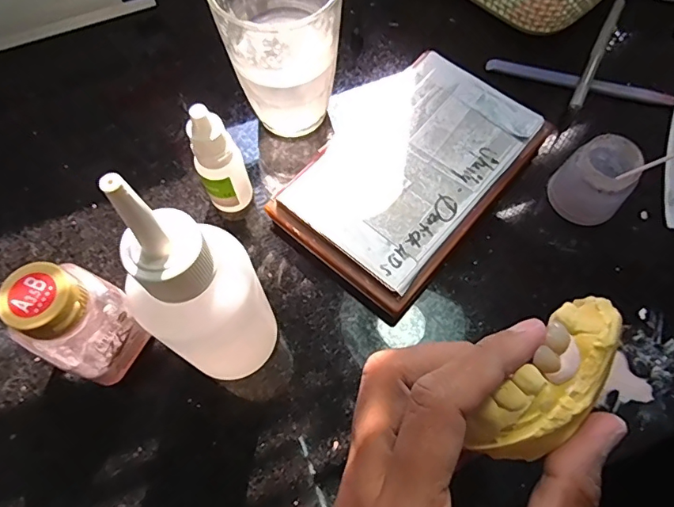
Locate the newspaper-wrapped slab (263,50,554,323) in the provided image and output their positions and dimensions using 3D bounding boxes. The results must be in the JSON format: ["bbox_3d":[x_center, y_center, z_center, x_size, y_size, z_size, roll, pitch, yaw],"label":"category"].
[{"bbox_3d":[0.043,-0.046,0.286,0.096,0.021,0.153,37,72,15],"label":"newspaper-wrapped slab"}]

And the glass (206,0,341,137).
[{"bbox_3d":[-0.030,-0.116,0.279,0.064,0.096,0.067,-6,67,-2],"label":"glass"}]

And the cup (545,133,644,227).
[{"bbox_3d":[0.144,-0.041,0.273,0.036,0.038,0.034,0,67,1],"label":"cup"}]

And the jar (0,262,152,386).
[{"bbox_3d":[-0.115,0.033,0.225,0.037,0.071,0.039,0,67,1],"label":"jar"}]

